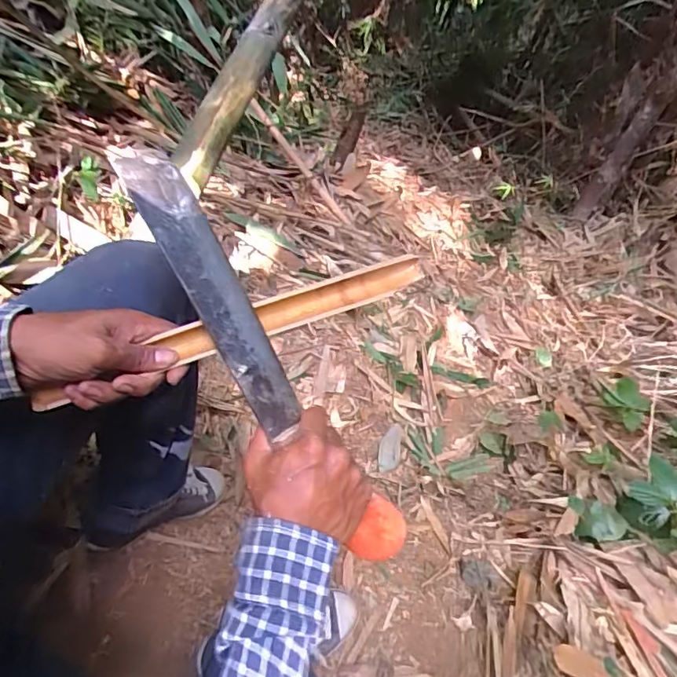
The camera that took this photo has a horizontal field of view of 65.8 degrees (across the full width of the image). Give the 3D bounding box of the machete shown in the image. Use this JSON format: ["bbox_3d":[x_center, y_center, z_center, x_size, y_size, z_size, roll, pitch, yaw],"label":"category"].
[{"bbox_3d":[-0.059,0.024,0.432,0.055,0.020,0.394,-34,99,-17],"label":"machete"}]

